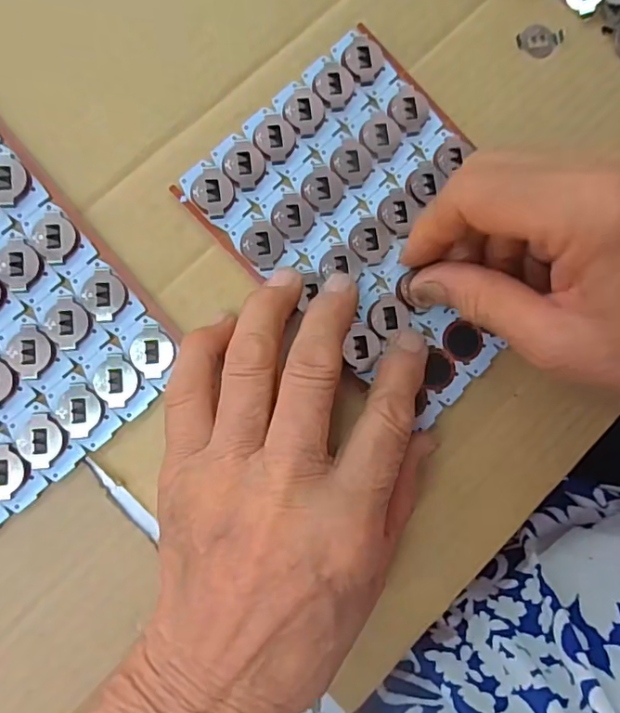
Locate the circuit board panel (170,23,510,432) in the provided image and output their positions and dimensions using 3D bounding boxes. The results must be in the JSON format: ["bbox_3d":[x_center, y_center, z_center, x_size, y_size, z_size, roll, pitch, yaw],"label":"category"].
[{"bbox_3d":[0.033,-0.056,0.238,0.109,0.006,0.146,-44,92,-8],"label":"circuit board panel"}]

